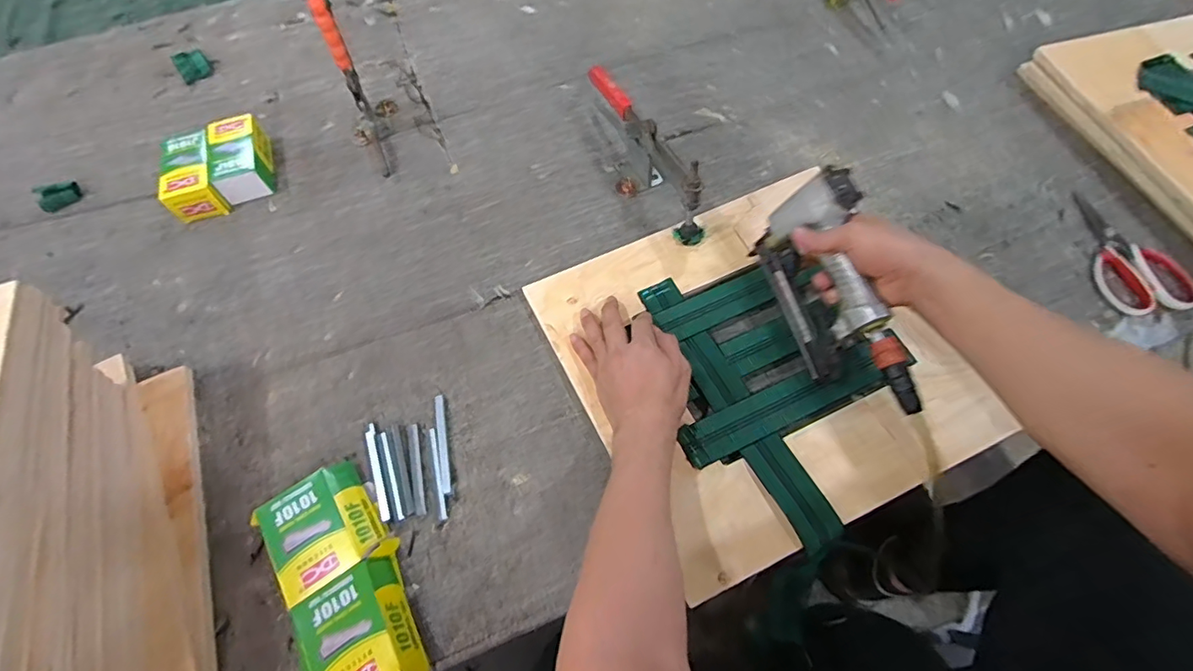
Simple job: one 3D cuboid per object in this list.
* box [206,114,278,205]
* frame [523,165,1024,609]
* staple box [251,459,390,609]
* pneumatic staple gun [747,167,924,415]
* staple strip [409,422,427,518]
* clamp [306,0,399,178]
[{"bbox_3d":[-0.519,-0.259,0.777,0.071,0.051,0.130,-21,64,-8],"label":"box"},{"bbox_3d":[0.184,0.016,0.608,0.401,0.035,0.400,-25,65,-10],"label":"frame"},{"bbox_3d":[-0.282,0.198,0.540,0.101,0.033,0.113,-33,66,-13],"label":"staple box"},{"bbox_3d":[0.253,-0.041,0.571,0.045,0.130,0.259,-7,78,-36],"label":"pneumatic staple gun"},{"bbox_3d":[-0.197,0.145,0.580,0.012,0.004,0.101,-13,63,-4],"label":"staple strip"},{"bbox_3d":[-0.342,-0.356,0.732,0.076,0.206,0.170,-21,64,-8],"label":"clamp"}]

